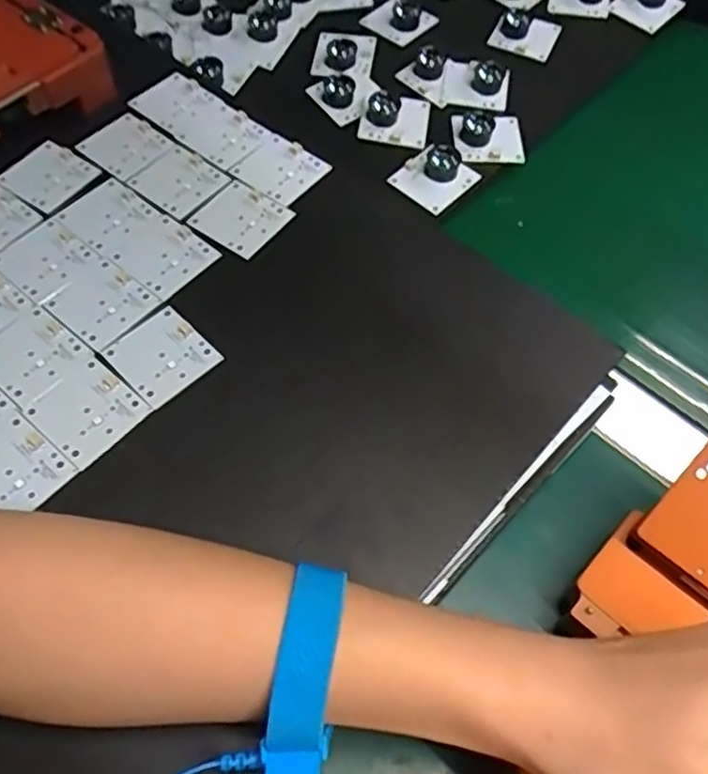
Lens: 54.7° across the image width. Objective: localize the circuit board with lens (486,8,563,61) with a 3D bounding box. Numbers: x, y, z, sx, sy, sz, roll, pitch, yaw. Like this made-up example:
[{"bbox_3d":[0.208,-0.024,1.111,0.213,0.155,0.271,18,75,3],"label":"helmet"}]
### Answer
[{"bbox_3d":[0.135,-0.278,0.531,0.047,0.024,0.048,22,61,12],"label":"circuit board with lens"}]

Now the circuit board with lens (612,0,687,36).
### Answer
[{"bbox_3d":[0.234,-0.310,0.544,0.044,0.028,0.045,39,65,20],"label":"circuit board with lens"}]

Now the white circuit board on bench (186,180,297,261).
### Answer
[{"bbox_3d":[-0.068,-0.099,0.400,0.047,0.009,0.047,28,62,15],"label":"white circuit board on bench"}]

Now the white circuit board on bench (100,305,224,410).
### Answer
[{"bbox_3d":[-0.098,-0.016,0.347,0.045,0.004,0.043,41,66,21],"label":"white circuit board on bench"}]

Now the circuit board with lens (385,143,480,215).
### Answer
[{"bbox_3d":[0.053,-0.143,0.455,0.044,0.015,0.048,33,64,18],"label":"circuit board with lens"}]

